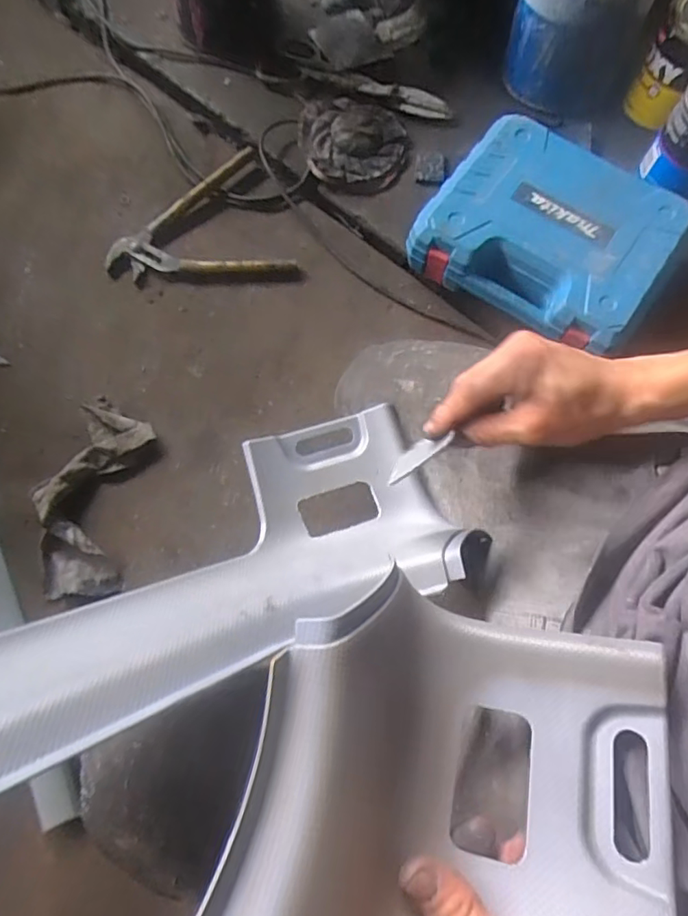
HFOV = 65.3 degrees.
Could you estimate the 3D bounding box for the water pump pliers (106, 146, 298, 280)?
[{"bbox_3d":[-0.193,-0.329,0.725,0.243,0.029,0.177,-2,75,0],"label":"water pump pliers"}]

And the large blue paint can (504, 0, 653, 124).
[{"bbox_3d":[0.327,-0.615,0.727,0.172,0.234,0.167,0,73,0],"label":"large blue paint can"}]

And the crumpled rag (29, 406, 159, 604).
[{"bbox_3d":[-0.292,0.047,0.615,0.107,0.032,0.215,7,75,3],"label":"crumpled rag"}]

